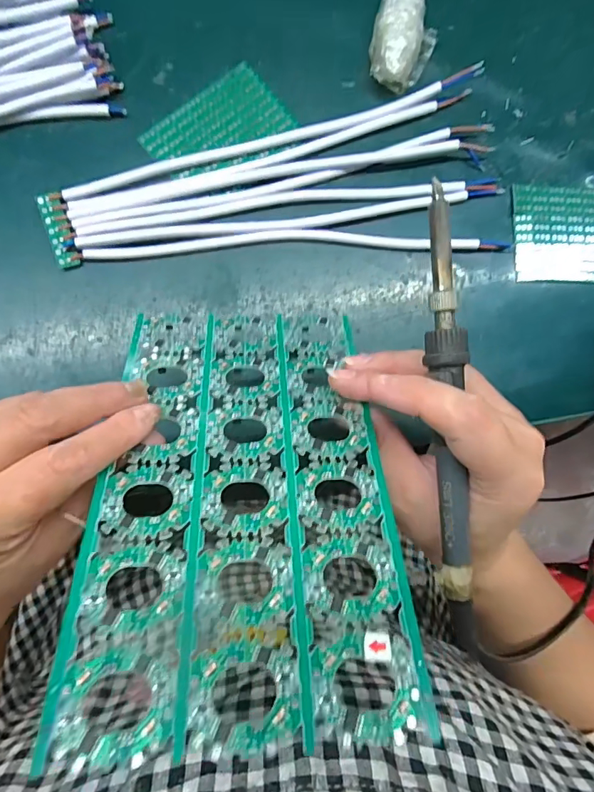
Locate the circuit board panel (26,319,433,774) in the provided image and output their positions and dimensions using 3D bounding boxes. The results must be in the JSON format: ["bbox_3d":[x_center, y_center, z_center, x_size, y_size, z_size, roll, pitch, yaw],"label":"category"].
[{"bbox_3d":[-0.022,0.029,0.197,0.118,0.004,0.196,-1,50,-6],"label":"circuit board panel"}]

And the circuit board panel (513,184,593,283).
[{"bbox_3d":[0.202,-0.117,0.324,0.092,0.004,0.071,0,86,-5],"label":"circuit board panel"}]

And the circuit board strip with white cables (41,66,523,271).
[{"bbox_3d":[-0.007,-0.129,0.305,0.298,0.011,0.114,-15,87,-6],"label":"circuit board strip with white cables"}]

